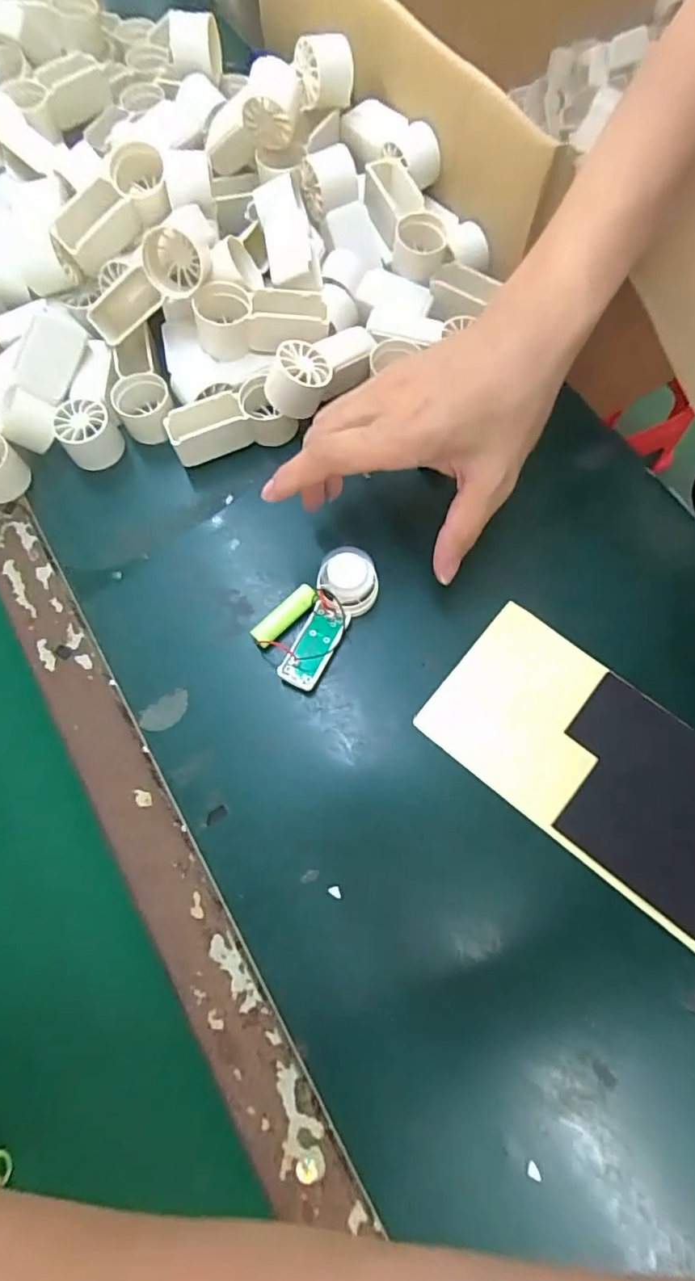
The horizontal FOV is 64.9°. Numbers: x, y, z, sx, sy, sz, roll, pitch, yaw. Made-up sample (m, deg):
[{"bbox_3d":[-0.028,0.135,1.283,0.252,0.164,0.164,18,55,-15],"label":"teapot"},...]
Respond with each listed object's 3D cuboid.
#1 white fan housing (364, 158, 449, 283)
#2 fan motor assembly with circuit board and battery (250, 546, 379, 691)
[{"bbox_3d":[0.047,-0.319,0.416,0.048,0.025,0.092,-24,86,-7],"label":"white fan housing"},{"bbox_3d":[-0.021,-0.017,0.347,0.049,0.037,0.086,34,75,11],"label":"fan motor assembly with circuit board and battery"}]

